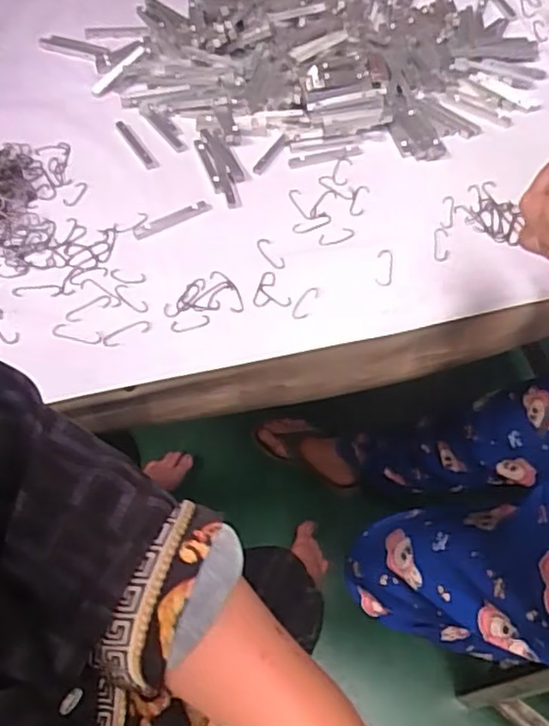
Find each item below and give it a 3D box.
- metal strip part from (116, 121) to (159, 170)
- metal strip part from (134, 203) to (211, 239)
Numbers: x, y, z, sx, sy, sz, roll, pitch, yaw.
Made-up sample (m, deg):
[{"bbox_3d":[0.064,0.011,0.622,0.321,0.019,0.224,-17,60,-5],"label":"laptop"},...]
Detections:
[{"bbox_3d":[-0.145,-0.228,0.681,0.013,0.007,0.081,-30,63,-16],"label":"metal strip part"},{"bbox_3d":[-0.097,-0.137,0.629,0.078,0.007,0.013,-26,62,-14],"label":"metal strip part"}]

